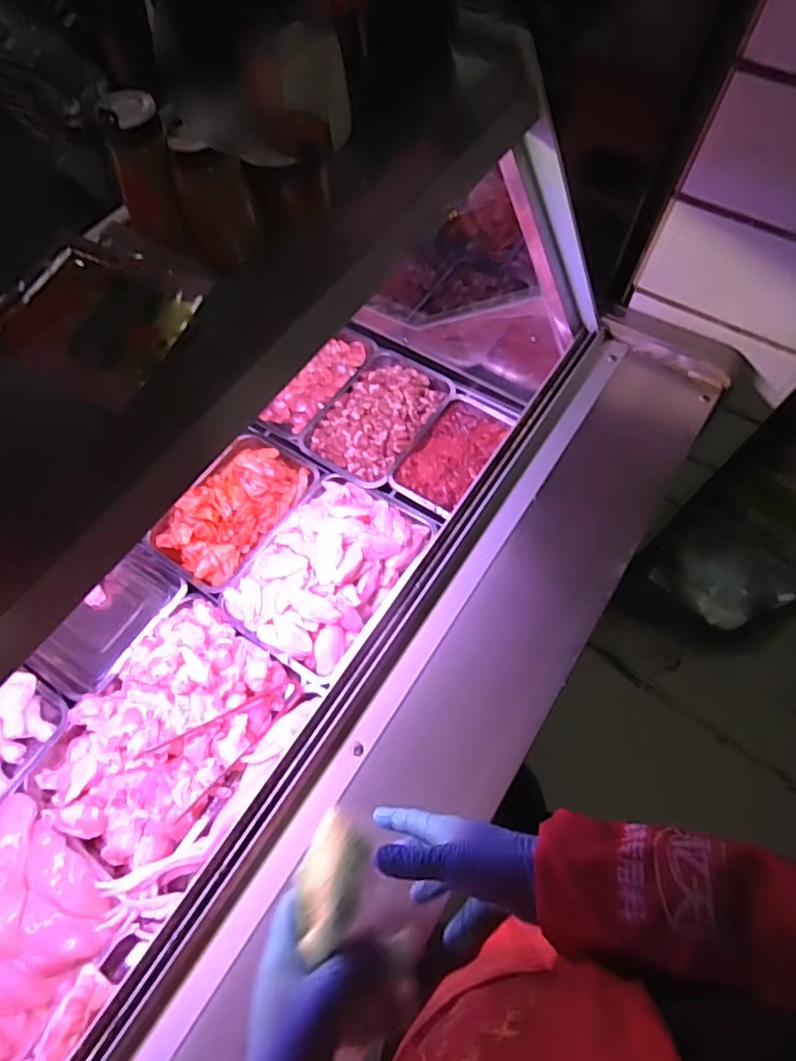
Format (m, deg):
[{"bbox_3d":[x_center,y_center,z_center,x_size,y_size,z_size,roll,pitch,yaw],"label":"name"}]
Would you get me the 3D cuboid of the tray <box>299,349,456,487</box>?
[{"bbox_3d":[-0.042,-0.241,1.140,0.208,0.047,0.309,30,69,14],"label":"tray"}]

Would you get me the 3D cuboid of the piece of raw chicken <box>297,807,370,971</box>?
[{"bbox_3d":[-0.051,0.273,0.444,0.050,0.025,0.092,5,65,3],"label":"piece of raw chicken"}]

